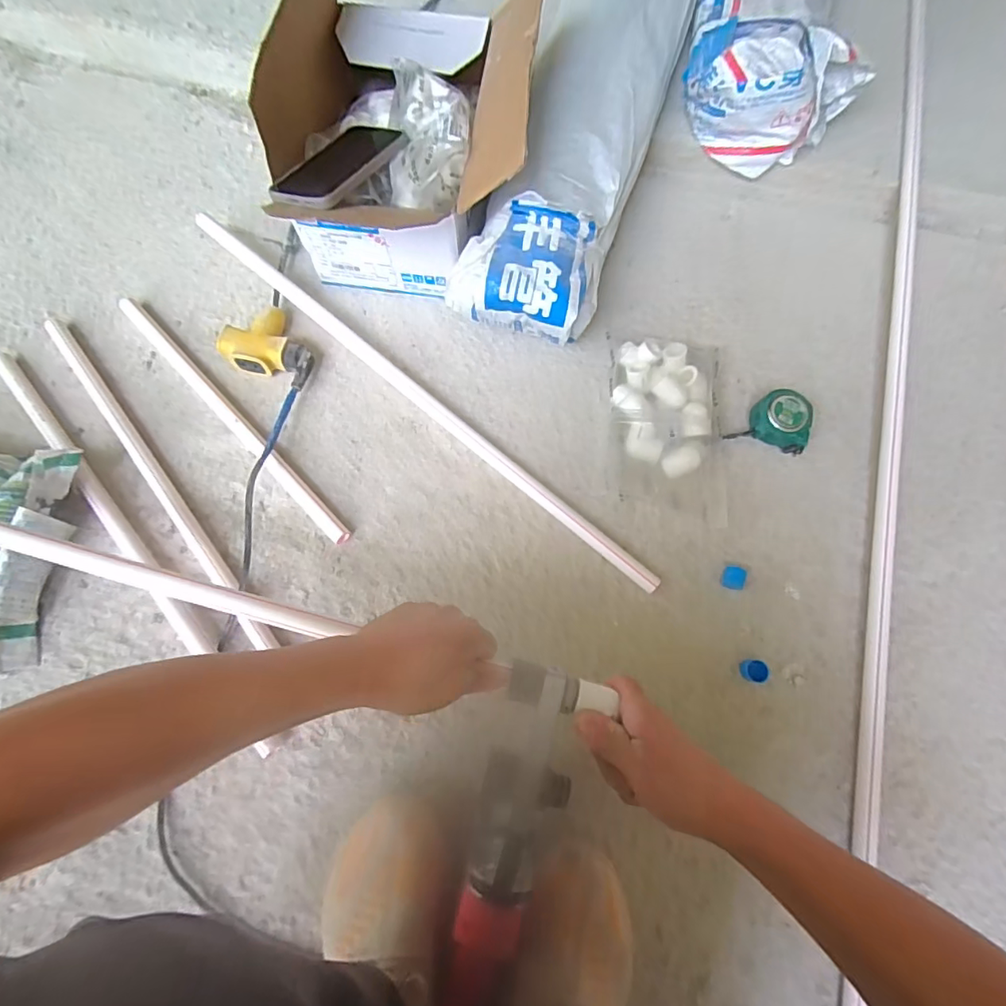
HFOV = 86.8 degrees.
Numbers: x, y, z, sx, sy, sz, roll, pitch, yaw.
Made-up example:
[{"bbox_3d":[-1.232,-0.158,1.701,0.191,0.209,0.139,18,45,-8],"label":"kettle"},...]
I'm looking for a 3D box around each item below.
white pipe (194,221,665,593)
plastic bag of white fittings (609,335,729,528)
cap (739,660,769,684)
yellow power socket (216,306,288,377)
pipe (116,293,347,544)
[{"bbox_3d":[-0.114,-0.142,0.658,0.745,0.027,0.025,40,78,10],"label":"white pipe"},{"bbox_3d":[0.197,-0.094,0.638,0.133,0.035,0.228,4,74,1],"label":"plastic bag of white fittings"},{"bbox_3d":[0.263,0.177,0.562,0.023,0.028,0.022,0,74,0],"label":"cap"},{"bbox_3d":[-0.311,-0.212,0.679,0.081,0.041,0.093,1,74,0],"label":"yellow power socket"},{"bbox_3d":[-0.334,-0.108,0.648,0.019,0.014,0.439,-44,79,-11],"label":"pipe"}]

